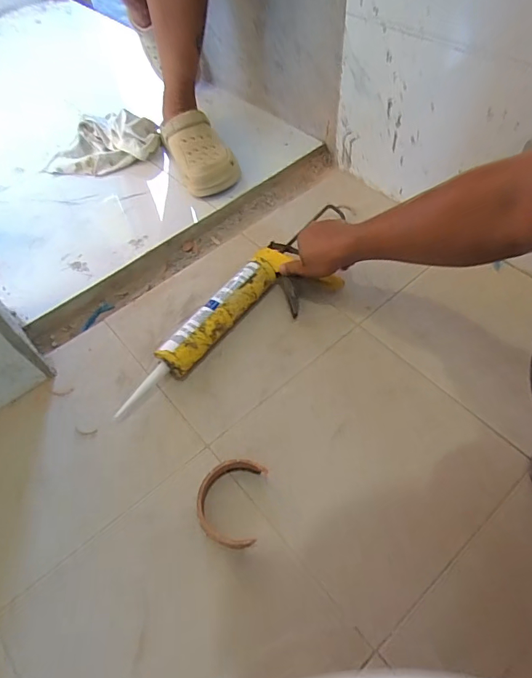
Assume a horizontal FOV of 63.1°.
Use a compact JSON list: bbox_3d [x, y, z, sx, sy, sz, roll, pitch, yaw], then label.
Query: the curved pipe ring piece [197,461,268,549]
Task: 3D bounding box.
[{"bbox_3d":[-0.042,0.196,0.532,0.074,0.044,0.106,9,55,5],"label":"curved pipe ring piece"}]

